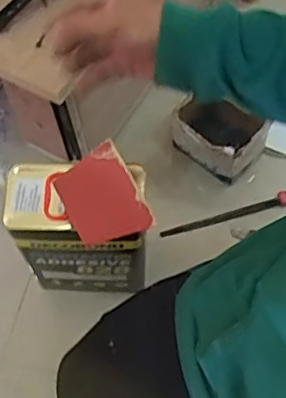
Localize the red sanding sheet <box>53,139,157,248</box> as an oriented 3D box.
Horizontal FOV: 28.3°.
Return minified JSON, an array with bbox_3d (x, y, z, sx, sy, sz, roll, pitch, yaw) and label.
[{"bbox_3d":[-0.047,-0.001,0.638,0.083,0.009,0.105,-28,78,-6],"label":"red sanding sheet"}]

